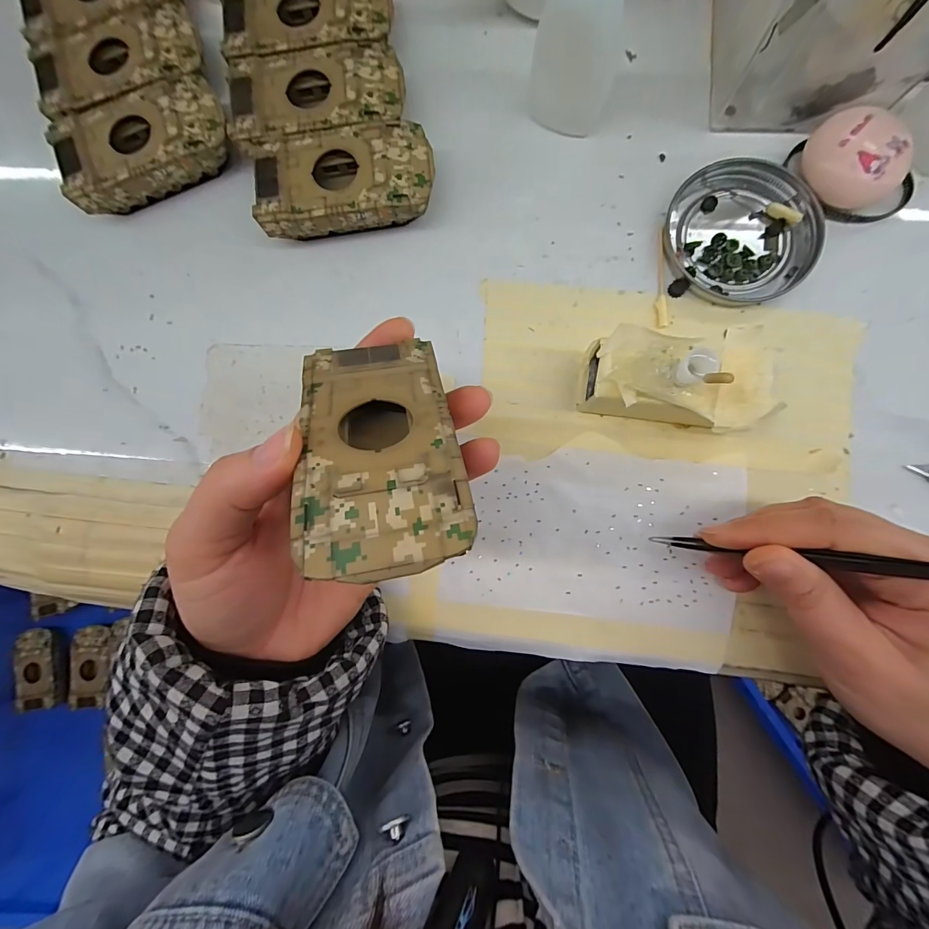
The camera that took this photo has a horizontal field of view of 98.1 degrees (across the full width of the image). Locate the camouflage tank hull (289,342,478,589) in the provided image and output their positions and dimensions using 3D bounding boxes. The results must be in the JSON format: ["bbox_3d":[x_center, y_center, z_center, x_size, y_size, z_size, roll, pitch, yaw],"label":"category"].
[{"bbox_3d":[-0.028,-0.003,0.137,0.048,0.022,0.093,-9,52,-8],"label":"camouflage tank hull"}]

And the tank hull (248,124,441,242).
[{"bbox_3d":[-0.065,-0.155,0.227,0.095,0.025,0.049,-10,84,3],"label":"tank hull"}]

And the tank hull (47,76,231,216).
[{"bbox_3d":[-0.184,-0.185,0.239,0.093,0.030,0.049,-22,84,2],"label":"tank hull"}]

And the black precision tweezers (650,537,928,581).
[{"bbox_3d":[0.144,0.038,0.163,0.135,0.006,0.005,-2,82,49],"label":"black precision tweezers"}]

